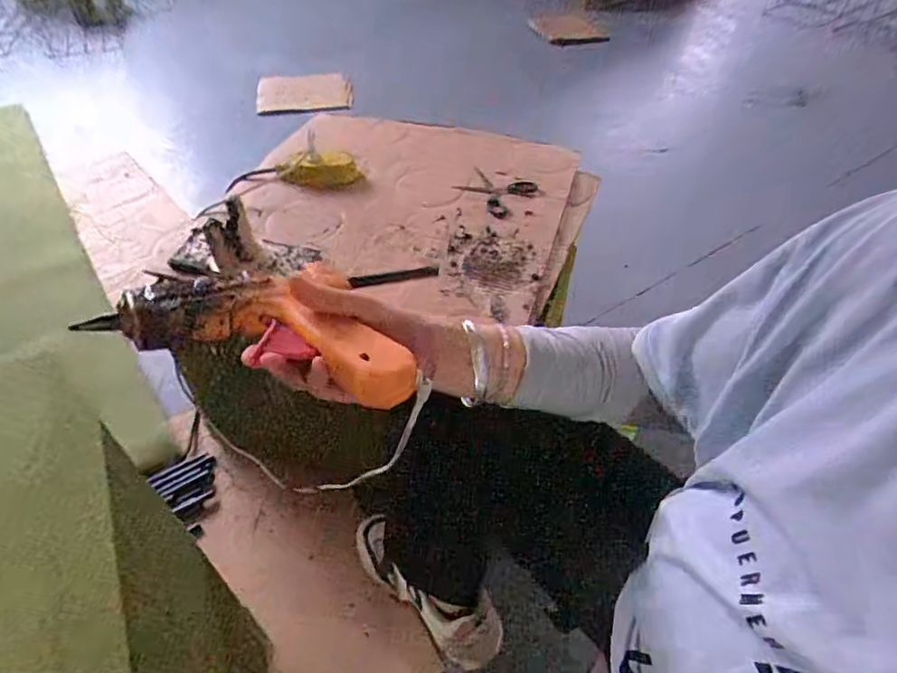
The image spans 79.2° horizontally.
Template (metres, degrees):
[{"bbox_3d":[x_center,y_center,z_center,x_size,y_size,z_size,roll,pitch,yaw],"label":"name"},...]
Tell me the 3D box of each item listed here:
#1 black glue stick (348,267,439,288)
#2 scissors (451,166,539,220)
[{"bbox_3d":[-0.046,-0.054,0.488,0.096,0.011,0.008,-14,47,-38],"label":"black glue stick"},{"bbox_3d":[0.075,-0.250,0.935,0.113,0.017,0.137,27,52,21],"label":"scissors"}]

